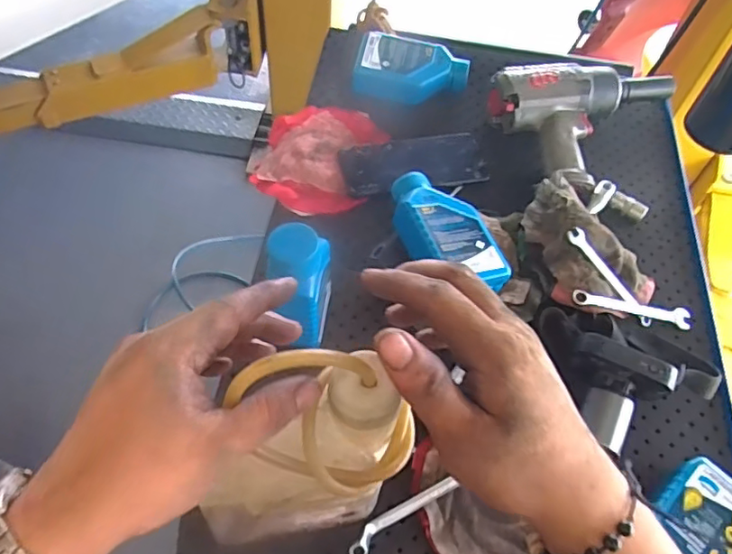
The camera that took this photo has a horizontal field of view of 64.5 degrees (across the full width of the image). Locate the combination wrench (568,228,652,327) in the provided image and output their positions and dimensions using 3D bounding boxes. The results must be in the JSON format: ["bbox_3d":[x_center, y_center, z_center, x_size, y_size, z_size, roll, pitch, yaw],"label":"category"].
[{"bbox_3d":[0.245,0.000,0.577,0.125,0.008,0.017,47,61,-9],"label":"combination wrench"}]

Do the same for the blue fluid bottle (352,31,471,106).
[{"bbox_3d":[0.059,-0.262,0.736,0.142,0.040,0.080,10,57,2],"label":"blue fluid bottle"}]

